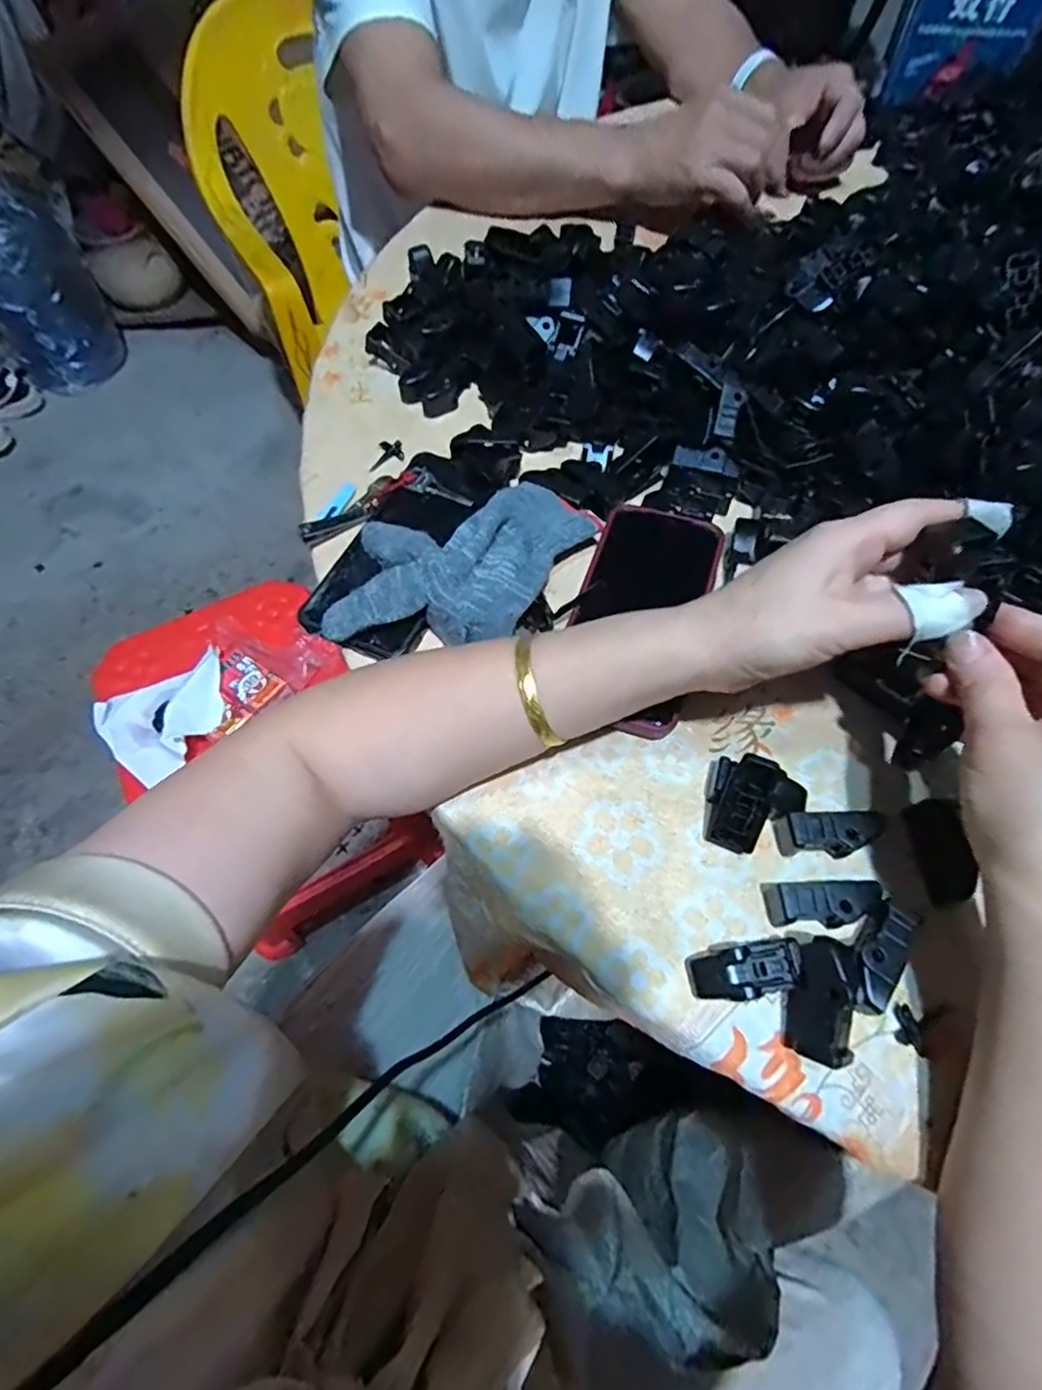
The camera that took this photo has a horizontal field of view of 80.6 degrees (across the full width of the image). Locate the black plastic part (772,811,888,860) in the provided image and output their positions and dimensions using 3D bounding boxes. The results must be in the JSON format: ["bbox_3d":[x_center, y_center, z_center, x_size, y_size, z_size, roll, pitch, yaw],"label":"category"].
[{"bbox_3d":[0.155,0.070,0.309,0.046,0.022,0.018,-1,61,2],"label":"black plastic part"}]

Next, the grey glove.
[{"bbox_3d":[-0.041,-0.088,0.381,0.124,0.034,0.165,27,66,16],"label":"grey glove"}]

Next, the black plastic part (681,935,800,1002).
[{"bbox_3d":[0.102,0.127,0.282,0.048,0.018,0.021,-10,61,-3],"label":"black plastic part"}]

